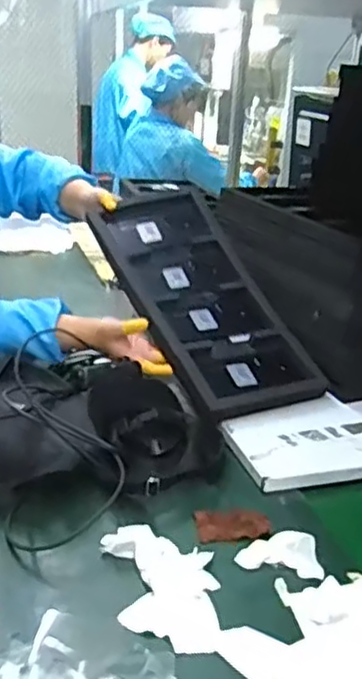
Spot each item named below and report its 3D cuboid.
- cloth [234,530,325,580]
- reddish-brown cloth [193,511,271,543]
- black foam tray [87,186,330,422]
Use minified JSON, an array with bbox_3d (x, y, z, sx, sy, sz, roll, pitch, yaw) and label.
[{"bbox_3d":[0.107,0.222,0.708,0.086,0.028,0.048,9,23,13],"label":"cloth"},{"bbox_3d":[0.059,0.213,0.768,0.081,0.012,0.047,1,22,-7],"label":"reddish-brown cloth"},{"bbox_3d":[0.032,-0.076,1.114,0.216,0.057,0.473,-9,51,-28],"label":"black foam tray"}]

